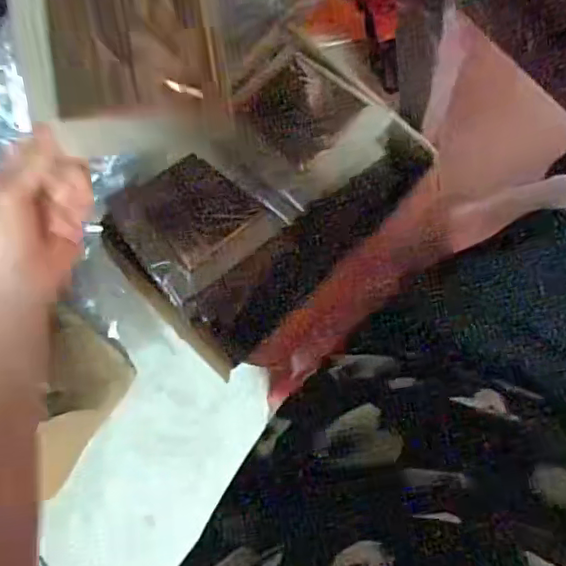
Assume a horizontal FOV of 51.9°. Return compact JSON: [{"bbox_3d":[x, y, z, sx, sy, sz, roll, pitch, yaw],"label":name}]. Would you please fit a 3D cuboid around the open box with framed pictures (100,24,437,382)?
[{"bbox_3d":[-0.028,-0.107,0.731,0.251,0.101,0.384,43,94,7],"label":"open box with framed pictures"}]

